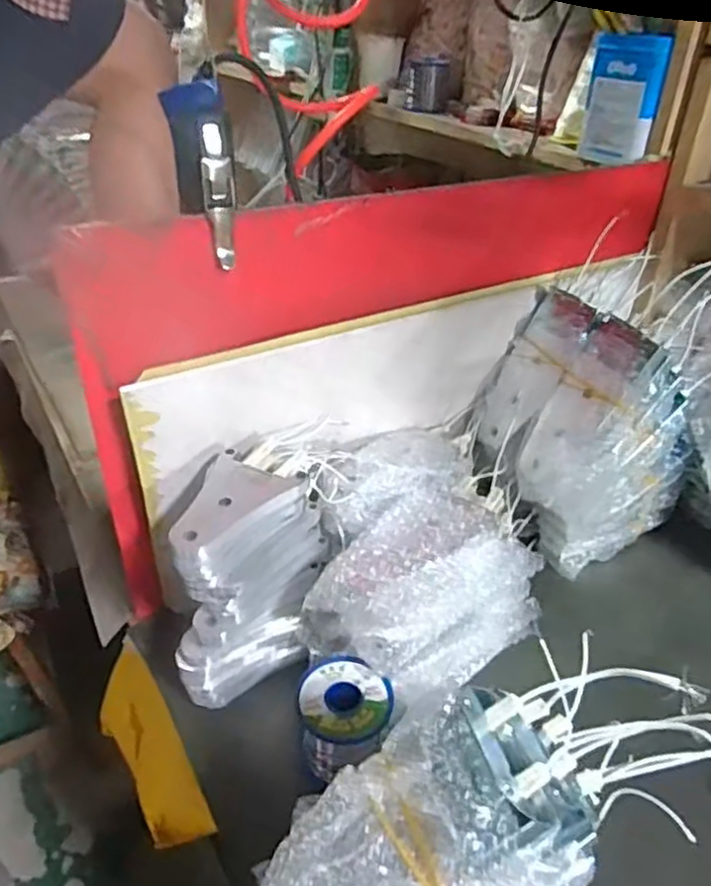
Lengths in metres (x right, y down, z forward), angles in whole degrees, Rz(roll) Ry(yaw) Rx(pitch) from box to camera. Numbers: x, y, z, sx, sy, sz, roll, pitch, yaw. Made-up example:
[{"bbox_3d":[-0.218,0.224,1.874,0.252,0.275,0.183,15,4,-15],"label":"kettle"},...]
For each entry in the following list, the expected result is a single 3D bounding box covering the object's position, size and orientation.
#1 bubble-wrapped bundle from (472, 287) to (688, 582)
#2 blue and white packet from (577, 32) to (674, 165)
[{"bbox_3d":[0.209,-0.016,0.640,0.185,0.212,0.141,-17,38,-26],"label":"bubble-wrapped bundle"},{"bbox_3d":[0.256,-0.332,0.657,0.018,0.112,0.082,-14,33,-33],"label":"blue and white packet"}]

